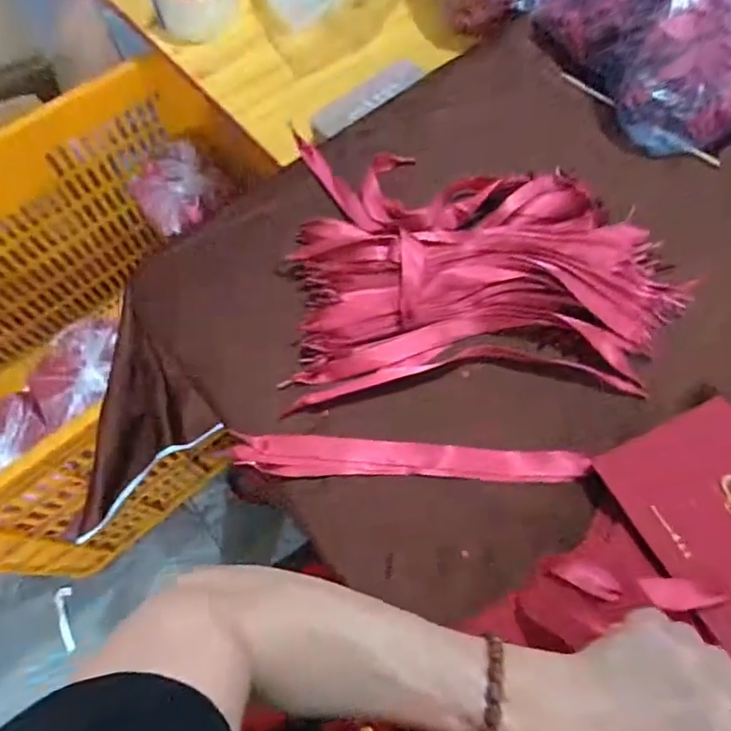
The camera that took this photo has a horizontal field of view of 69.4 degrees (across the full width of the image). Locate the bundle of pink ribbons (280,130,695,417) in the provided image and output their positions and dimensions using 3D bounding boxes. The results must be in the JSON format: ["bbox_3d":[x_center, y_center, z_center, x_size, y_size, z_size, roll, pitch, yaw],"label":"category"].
[{"bbox_3d":[0.108,-0.104,0.482,0.342,0.046,0.273,-2,65,0],"label":"bundle of pink ribbons"}]

